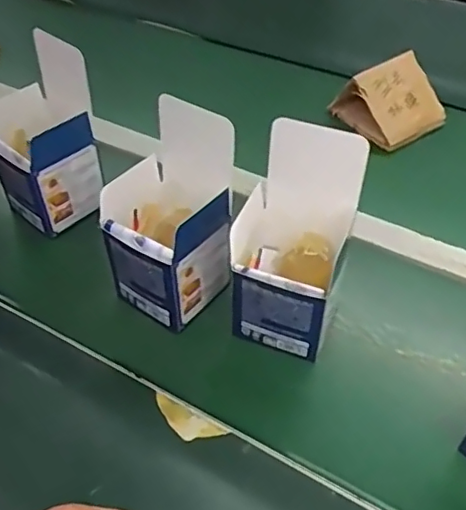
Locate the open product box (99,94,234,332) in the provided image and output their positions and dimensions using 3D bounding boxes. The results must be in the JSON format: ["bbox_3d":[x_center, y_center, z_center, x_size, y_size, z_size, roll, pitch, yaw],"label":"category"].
[{"bbox_3d":[-0.057,-0.032,0.522,0.096,0.157,0.103,34,56,28],"label":"open product box"}]

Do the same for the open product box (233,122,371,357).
[{"bbox_3d":[0.048,-0.009,0.492,0.098,0.170,0.096,15,49,15],"label":"open product box"}]

